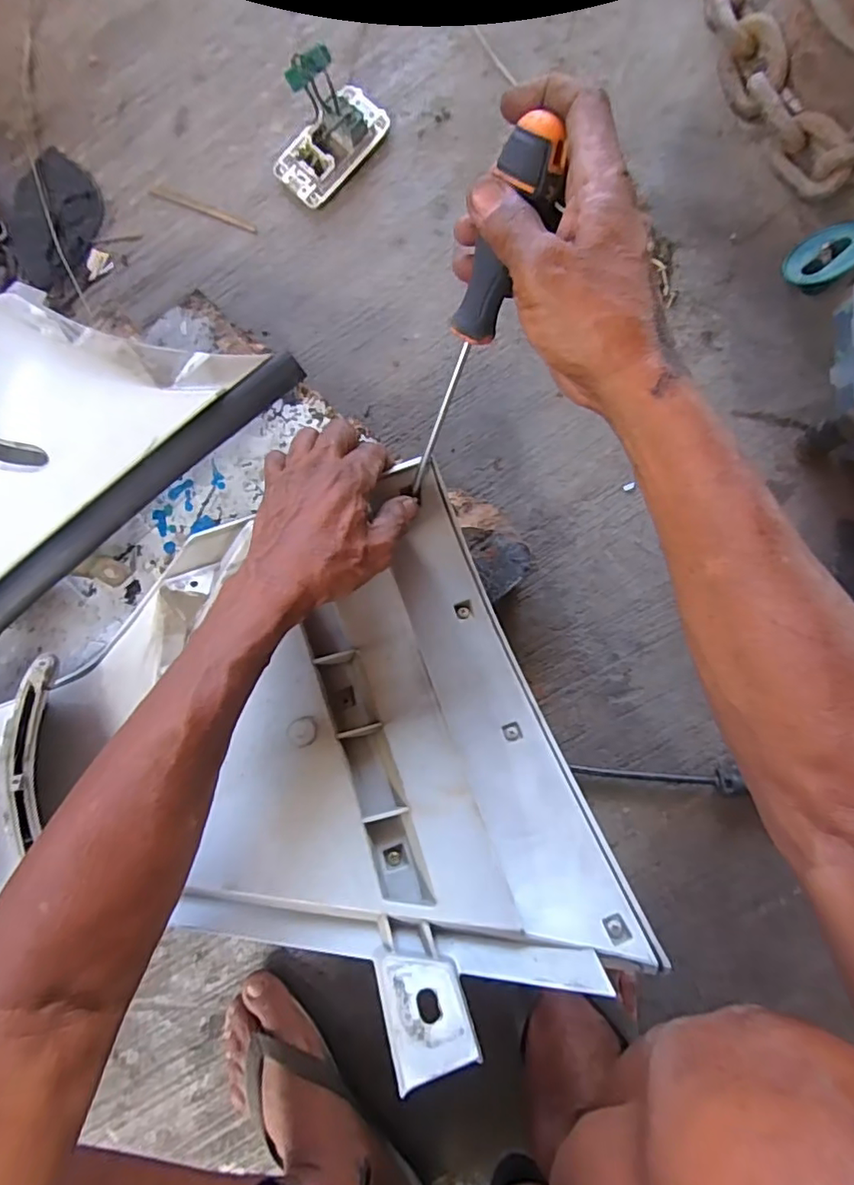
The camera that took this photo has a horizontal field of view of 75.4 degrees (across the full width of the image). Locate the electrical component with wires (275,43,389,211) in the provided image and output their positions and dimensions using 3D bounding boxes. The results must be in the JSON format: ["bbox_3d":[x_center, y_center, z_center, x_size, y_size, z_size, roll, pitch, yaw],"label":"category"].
[{"bbox_3d":[-0.097,-0.437,0.515,0.116,0.074,0.061,-41,83,7],"label":"electrical component with wires"}]

